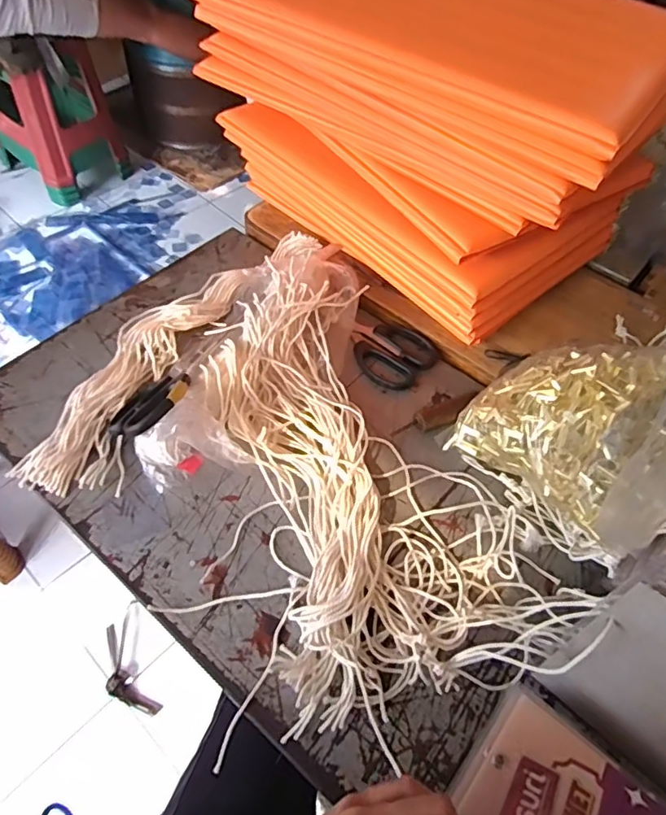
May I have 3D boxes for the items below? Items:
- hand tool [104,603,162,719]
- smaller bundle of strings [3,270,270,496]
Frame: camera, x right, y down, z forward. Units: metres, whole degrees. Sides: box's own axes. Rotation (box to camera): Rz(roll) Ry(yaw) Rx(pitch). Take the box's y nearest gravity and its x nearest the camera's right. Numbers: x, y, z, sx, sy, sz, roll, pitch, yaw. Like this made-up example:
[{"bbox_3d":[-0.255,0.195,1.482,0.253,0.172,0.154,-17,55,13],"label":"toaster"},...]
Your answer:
[{"bbox_3d":[-0.437,0.540,1.167,0.088,0.025,0.234,-19,59,-17],"label":"hand tool"},{"bbox_3d":[-0.175,-0.042,0.523,0.085,0.022,0.283,19,56,9],"label":"smaller bundle of strings"}]

